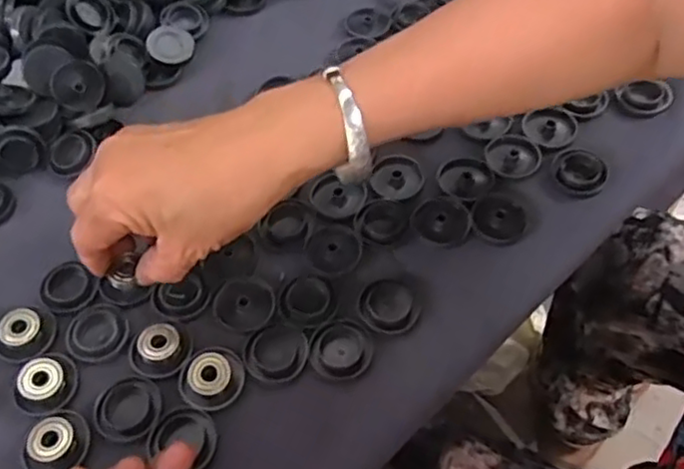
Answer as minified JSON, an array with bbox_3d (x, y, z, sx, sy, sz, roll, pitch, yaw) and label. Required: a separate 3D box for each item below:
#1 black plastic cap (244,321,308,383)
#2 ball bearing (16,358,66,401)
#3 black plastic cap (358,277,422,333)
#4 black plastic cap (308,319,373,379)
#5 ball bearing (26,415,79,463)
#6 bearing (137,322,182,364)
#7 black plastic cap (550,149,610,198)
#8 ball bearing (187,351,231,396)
[{"bbox_3d":[-0.035,0.062,0.357,0.032,0.009,0.033,-1,58,2],"label":"black plastic cap"},{"bbox_3d":[-0.157,0.076,0.352,0.019,0.012,0.022,30,64,20],"label":"ball bearing"},{"bbox_3d":[0.026,0.038,0.369,0.032,0.008,0.032,-1,58,2],"label":"black plastic cap"},{"bbox_3d":[0.000,0.060,0.357,0.031,0.006,0.033,-1,58,2],"label":"black plastic cap"},{"bbox_3d":[-0.144,0.101,0.334,0.019,0.009,0.022,21,61,15],"label":"ball bearing"},{"bbox_3d":[-0.098,0.058,0.361,0.022,0.009,0.021,-1,58,2],"label":"bearing"},{"bbox_3d":[0.145,-0.040,0.411,0.033,0.008,0.034,-1,58,2],"label":"black plastic cap"},{"bbox_3d":[-0.069,0.072,0.349,0.021,0.010,0.023,-1,58,2],"label":"ball bearing"}]

